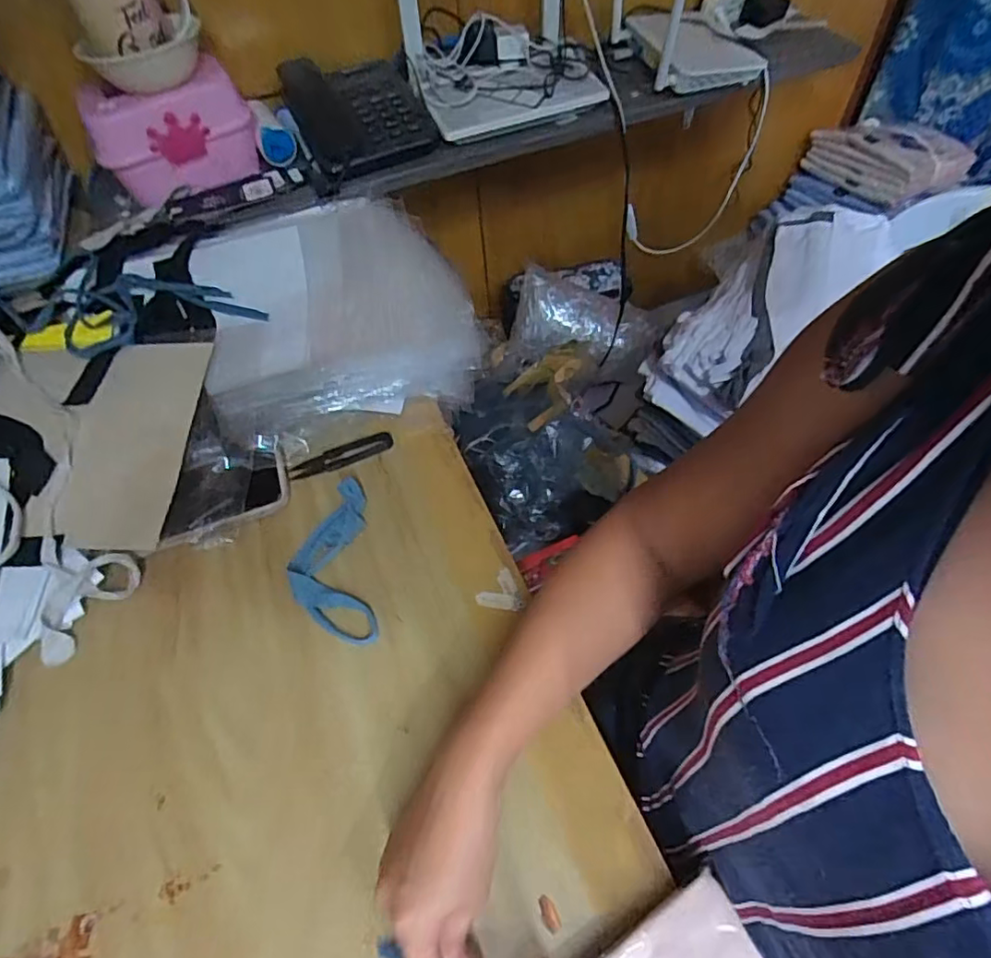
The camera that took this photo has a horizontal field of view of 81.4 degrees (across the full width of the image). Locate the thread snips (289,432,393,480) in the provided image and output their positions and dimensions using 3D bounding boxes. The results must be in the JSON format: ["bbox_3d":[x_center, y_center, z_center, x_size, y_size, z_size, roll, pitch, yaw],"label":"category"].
[{"bbox_3d":[-0.146,-0.022,0.548,0.096,0.009,0.019,-20,56,-8],"label":"thread snips"}]

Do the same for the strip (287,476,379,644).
[{"bbox_3d":[-0.136,0.068,0.473,0.065,0.025,0.138,-11,56,-3],"label":"strip"}]

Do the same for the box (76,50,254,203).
[{"bbox_3d":[-0.370,-0.402,0.670,0.170,0.103,0.081,-24,57,-11],"label":"box"}]

